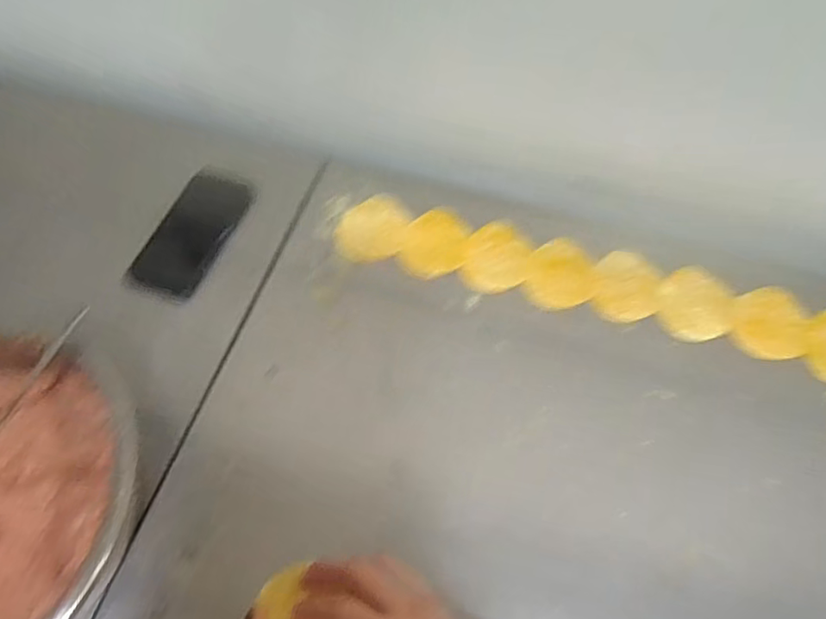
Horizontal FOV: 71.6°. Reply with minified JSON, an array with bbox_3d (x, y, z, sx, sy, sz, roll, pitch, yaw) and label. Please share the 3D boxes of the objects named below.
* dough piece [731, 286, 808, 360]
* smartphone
[{"bbox_3d":[0.376,0.013,0.604,0.071,0.007,0.090,18,63,11],"label":"dough piece"},{"bbox_3d":[-0.252,-0.087,0.655,0.080,0.014,0.162,24,67,0],"label":"smartphone"}]

